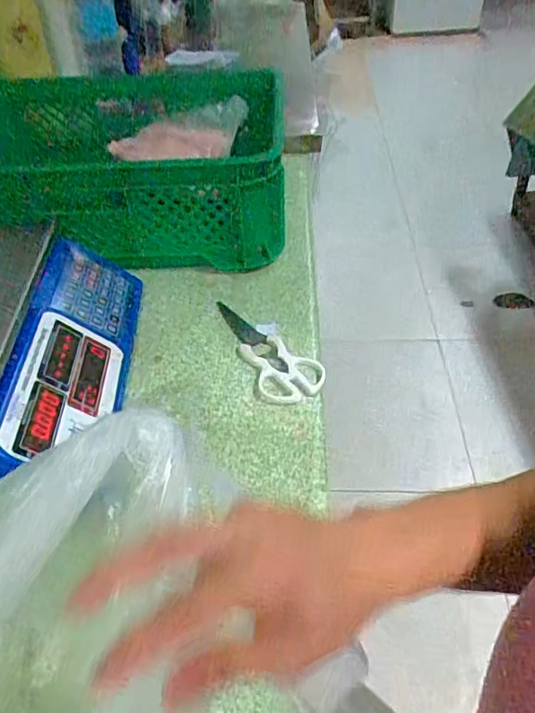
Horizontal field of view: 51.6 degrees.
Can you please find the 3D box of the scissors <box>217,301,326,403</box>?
[{"bbox_3d":[-0.002,-0.016,0.649,0.071,0.009,0.187,-18,45,-17],"label":"scissors"}]

